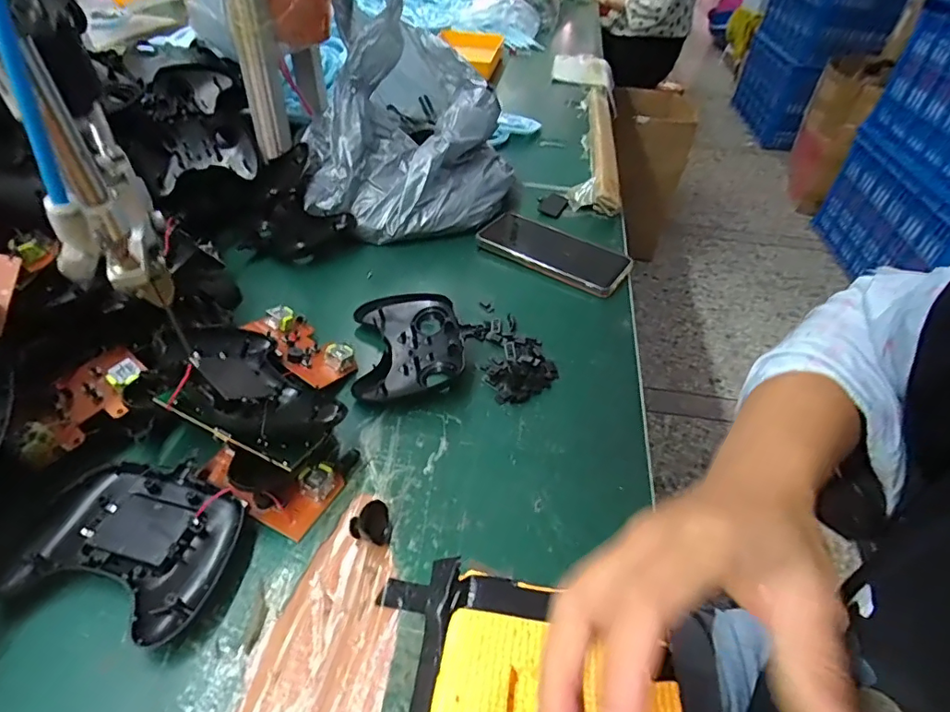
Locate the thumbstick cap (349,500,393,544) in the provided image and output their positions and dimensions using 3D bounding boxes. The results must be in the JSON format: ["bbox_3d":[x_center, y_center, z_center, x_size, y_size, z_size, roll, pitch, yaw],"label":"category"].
[{"bbox_3d":[-0.063,0.106,0.323,0.025,0.019,0.024,2,44,-2],"label":"thumbstick cap"}]

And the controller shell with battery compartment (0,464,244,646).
[{"bbox_3d":[-0.199,0.109,0.306,0.116,0.017,0.088,11,44,7],"label":"controller shell with battery compartment"}]

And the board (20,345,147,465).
[{"bbox_3d":[-0.267,0.032,0.352,0.044,0.024,0.089,32,50,5],"label":"board"}]

